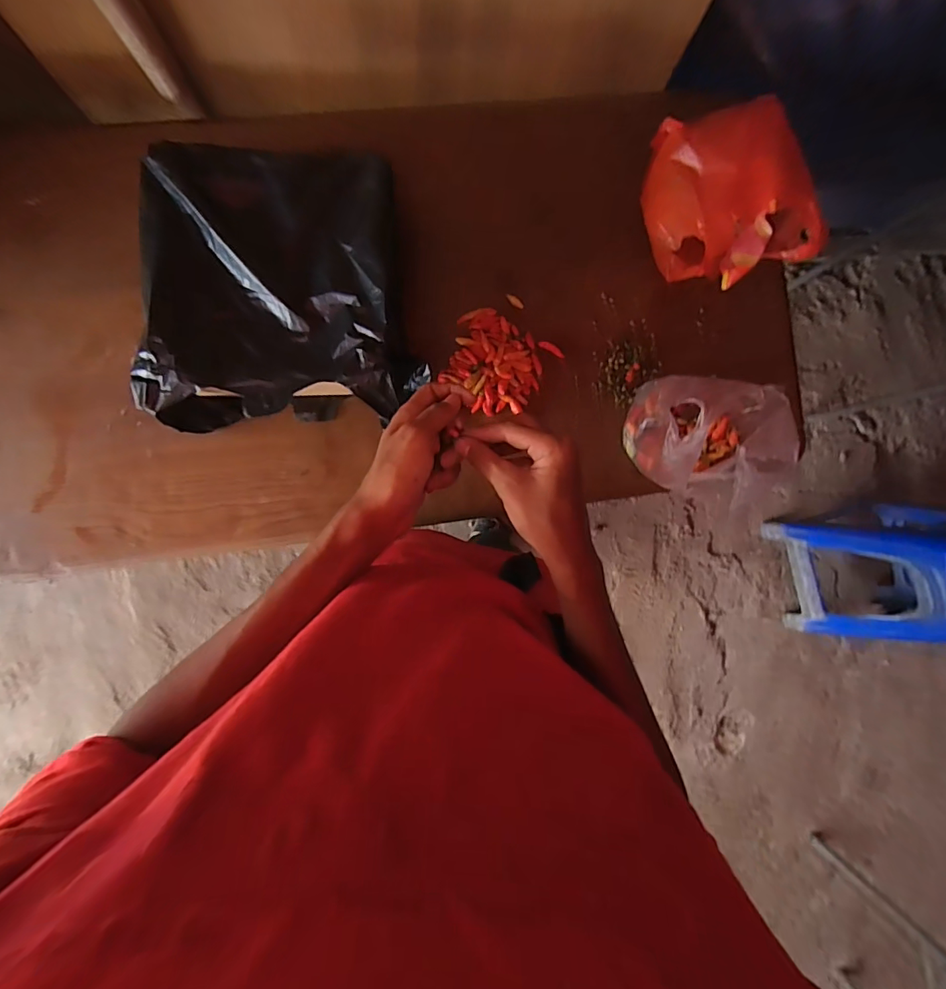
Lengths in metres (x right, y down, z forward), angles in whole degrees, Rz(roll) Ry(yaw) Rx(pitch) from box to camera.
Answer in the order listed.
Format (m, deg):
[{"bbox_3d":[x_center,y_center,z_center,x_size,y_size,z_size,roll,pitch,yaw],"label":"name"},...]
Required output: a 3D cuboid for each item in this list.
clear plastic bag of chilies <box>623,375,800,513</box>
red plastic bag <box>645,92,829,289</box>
[{"bbox_3d":[0.307,-0.069,0.620,0.163,0.179,0.136,20,86,-5],"label":"clear plastic bag of chilies"},{"bbox_3d":[0.344,-0.405,0.660,0.199,0.133,0.228,-19,90,-6],"label":"red plastic bag"}]

